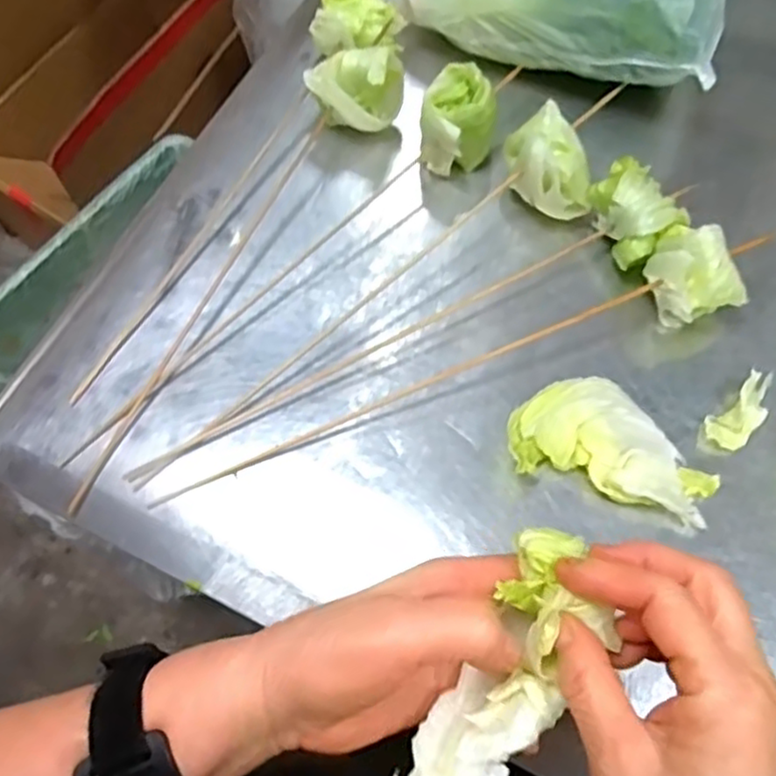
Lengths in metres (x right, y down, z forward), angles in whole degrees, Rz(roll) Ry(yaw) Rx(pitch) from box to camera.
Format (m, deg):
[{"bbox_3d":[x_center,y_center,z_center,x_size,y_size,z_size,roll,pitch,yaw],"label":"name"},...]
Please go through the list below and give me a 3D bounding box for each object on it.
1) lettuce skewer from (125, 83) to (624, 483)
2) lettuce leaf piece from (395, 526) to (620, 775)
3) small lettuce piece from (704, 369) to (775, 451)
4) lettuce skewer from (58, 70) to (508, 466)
[{"bbox_3d":[0.007,-0.063,0.426,0.375,0.053,0.057,-37,70,-14],"label":"lettuce skewer"},{"bbox_3d":[0.050,0.114,0.272,0.046,0.026,0.115,29,79,14],"label":"lettuce leaf piece"},{"bbox_3d":[0.204,0.013,0.405,0.024,0.007,0.049,37,87,16],"label":"small lettuce piece"},{"bbox_3d":[-0.052,-0.090,0.437,0.369,0.058,0.049,-42,71,-15],"label":"lettuce skewer"}]

